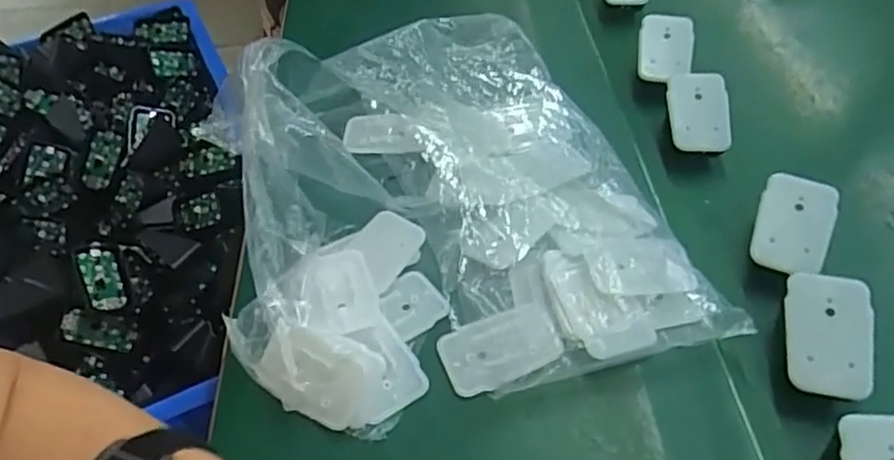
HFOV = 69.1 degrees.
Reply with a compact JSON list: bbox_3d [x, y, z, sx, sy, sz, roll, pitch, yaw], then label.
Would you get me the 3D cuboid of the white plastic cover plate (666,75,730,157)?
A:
[{"bbox_3d":[0.190,-0.088,0.490,0.043,0.011,0.061,-2,81,5],"label":"white plastic cover plate"}]

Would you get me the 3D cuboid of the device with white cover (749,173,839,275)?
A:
[{"bbox_3d":[0.220,-0.004,0.412,0.045,0.008,0.063,18,77,9],"label":"device with white cover"}]

